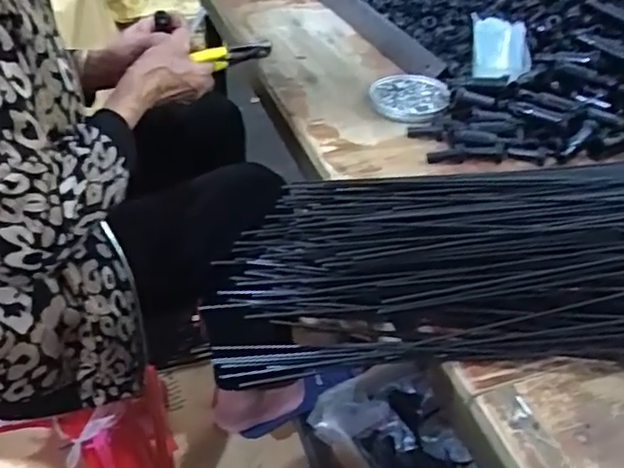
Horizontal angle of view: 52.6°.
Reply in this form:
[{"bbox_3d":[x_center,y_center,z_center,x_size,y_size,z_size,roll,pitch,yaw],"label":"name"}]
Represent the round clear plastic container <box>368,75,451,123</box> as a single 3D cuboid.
[{"bbox_3d":[0.110,-0.156,0.717,0.087,0.012,0.092,1,40,-1],"label":"round clear plastic container"}]

